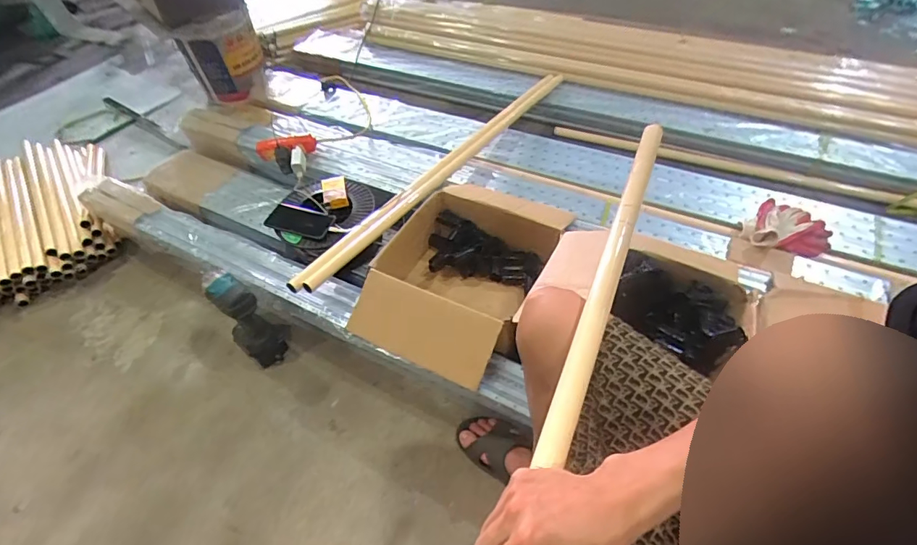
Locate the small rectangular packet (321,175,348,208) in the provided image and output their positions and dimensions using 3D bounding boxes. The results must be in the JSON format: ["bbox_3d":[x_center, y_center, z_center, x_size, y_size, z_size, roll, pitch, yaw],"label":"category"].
[{"bbox_3d":[-0.303,-0.198,1.175,0.056,0.027,0.103,-13,49,-7],"label":"small rectangular packet"}]

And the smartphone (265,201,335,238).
[{"bbox_3d":[-0.371,-0.123,1.125,0.157,0.013,0.082,15,60,12],"label":"smartphone"}]

